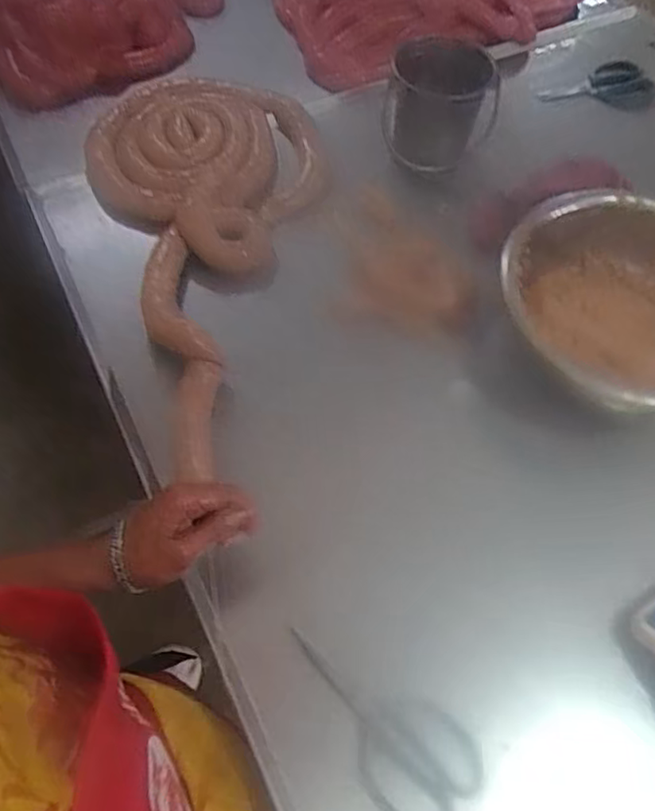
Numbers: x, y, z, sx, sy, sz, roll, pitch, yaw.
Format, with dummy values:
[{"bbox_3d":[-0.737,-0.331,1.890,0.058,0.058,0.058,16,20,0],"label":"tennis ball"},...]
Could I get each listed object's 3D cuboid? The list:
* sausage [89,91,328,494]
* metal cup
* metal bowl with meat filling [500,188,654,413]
[{"bbox_3d":[-0.161,-0.221,0.792,0.306,0.042,0.588,-1,63,-1],"label":"sausage"},{"bbox_3d":[0.160,-0.432,0.895,0.143,0.124,0.143,0,61,0],"label":"metal cup"},{"bbox_3d":[0.364,-0.129,0.742,0.291,0.092,0.250,36,67,18],"label":"metal bowl with meat filling"}]

